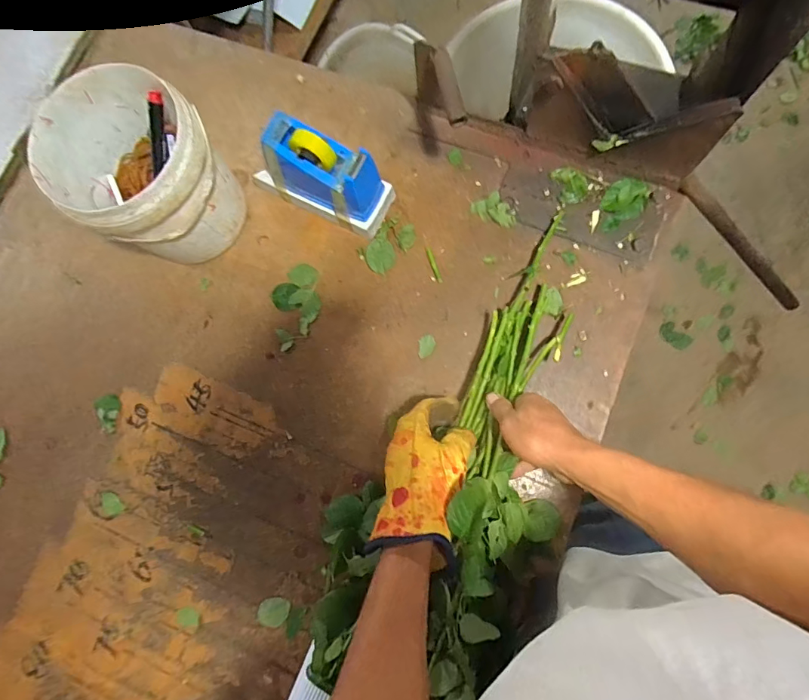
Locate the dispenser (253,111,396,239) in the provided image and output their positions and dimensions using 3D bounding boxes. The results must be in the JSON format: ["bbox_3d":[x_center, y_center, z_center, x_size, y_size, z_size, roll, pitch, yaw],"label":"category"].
[{"bbox_3d":[-0.110,-0.226,0.564,0.178,0.117,0.077,25,84,7],"label":"dispenser"}]

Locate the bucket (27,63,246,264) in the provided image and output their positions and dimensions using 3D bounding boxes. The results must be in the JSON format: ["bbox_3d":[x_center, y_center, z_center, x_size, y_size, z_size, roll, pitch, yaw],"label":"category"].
[{"bbox_3d":[-0.307,-0.202,0.546,0.172,0.174,0.161,-1,80,4],"label":"bucket"}]

